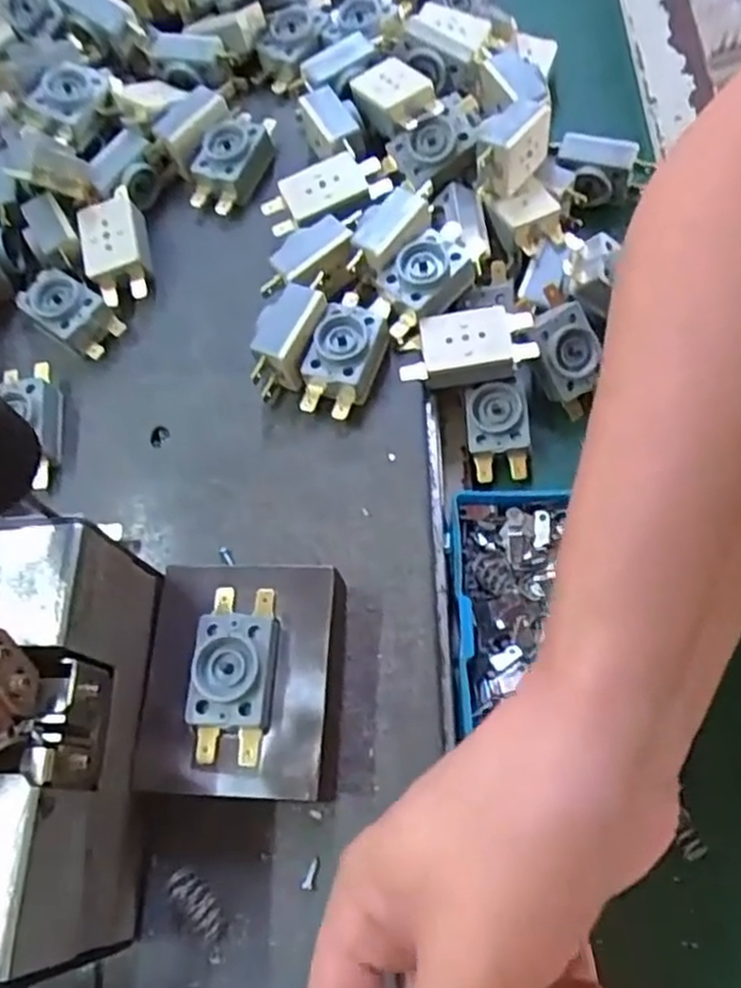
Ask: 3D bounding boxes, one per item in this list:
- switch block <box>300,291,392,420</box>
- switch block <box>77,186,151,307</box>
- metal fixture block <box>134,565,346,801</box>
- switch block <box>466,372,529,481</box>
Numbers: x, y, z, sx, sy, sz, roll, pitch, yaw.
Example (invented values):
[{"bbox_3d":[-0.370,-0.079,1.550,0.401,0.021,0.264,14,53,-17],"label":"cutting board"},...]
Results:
[{"bbox_3d":[-0.010,-0.061,0.328,0.032,0.022,0.056,8,68,11],"label":"switch block"},{"bbox_3d":[-0.125,-0.122,0.368,0.029,0.020,0.052,-14,65,1],"label":"switch block"},{"bbox_3d":[-0.045,0.067,0.273,0.069,0.023,0.079,0,66,7],"label":"metal fixture block"},{"bbox_3d":[0.057,-0.029,0.339,0.027,0.015,0.044,-4,84,10],"label":"switch block"}]

